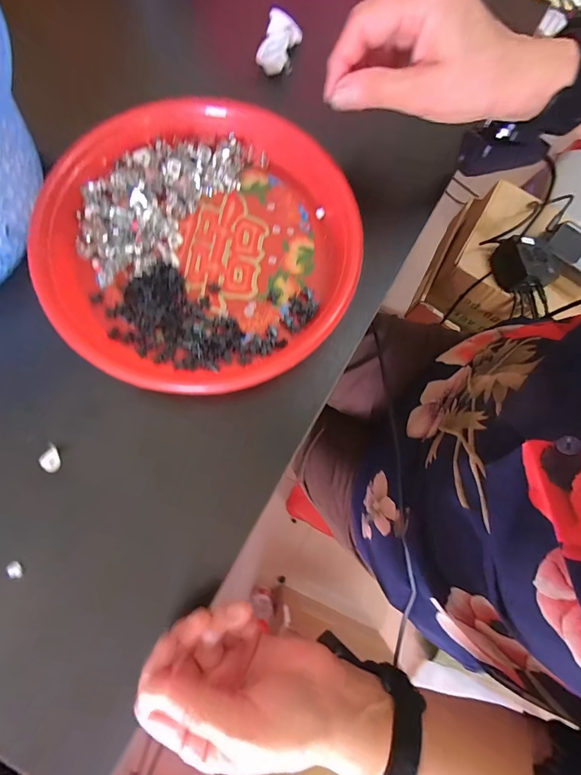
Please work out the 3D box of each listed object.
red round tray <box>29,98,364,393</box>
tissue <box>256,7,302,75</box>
[{"bbox_3d":[-0.069,-0.116,0.271,0.234,0.034,0.231,1,79,-4],"label":"red round tray"},{"bbox_3d":[-0.012,-0.318,0.315,0.033,0.027,0.041,21,78,0],"label":"tissue"}]

